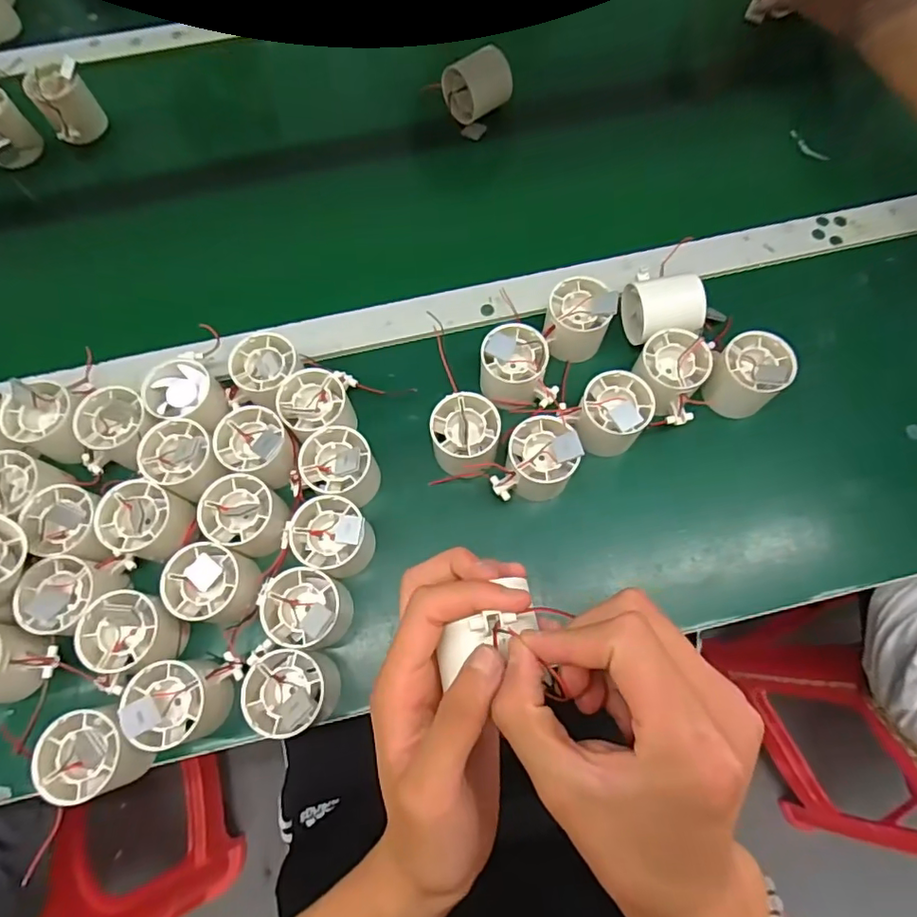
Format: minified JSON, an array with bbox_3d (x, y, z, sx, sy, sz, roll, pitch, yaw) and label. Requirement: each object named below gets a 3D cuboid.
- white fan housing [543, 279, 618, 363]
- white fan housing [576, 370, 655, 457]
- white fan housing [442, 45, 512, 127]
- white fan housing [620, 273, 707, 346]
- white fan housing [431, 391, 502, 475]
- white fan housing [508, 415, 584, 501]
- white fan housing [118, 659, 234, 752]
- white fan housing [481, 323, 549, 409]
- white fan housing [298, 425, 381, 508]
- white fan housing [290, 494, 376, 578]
[{"bbox_3d":[0.102,-0.119,0.476,0.053,0.049,0.055,0,70,1],"label":"white fan housing"},{"bbox_3d":[0.125,-0.037,0.451,0.053,0.051,0.053,0,70,1],"label":"white fan housing"},{"bbox_3d":[0.021,-0.395,0.577,0.058,0.052,0.047,-34,73,-11],"label":"white fan housing"},{"bbox_3d":[0.178,-0.128,0.477,0.058,0.049,0.058,-6,70,-2],"label":"white fan housing"},{"bbox_3d":[0.006,-0.017,0.446,0.053,0.051,0.053,9,70,4],"label":"white fan housing"},{"bbox_3d":[0.064,0.000,0.430,0.052,0.041,0.054,0,70,1],"label":"white fan housing"},{"bbox_3d":[-0.190,0.168,0.383,0.057,0.063,0.054,0,70,1],"label":"white fan housing"},{"bbox_3d":[0.046,-0.076,0.462,0.052,0.045,0.055,0,70,1],"label":"white fan housing"},{"bbox_3d":[-0.093,0.009,0.439,0.054,0.054,0.051,0,70,1],"label":"white fan housing"},{"bbox_3d":[-0.095,0.061,0.421,0.052,0.059,0.051,0,70,1],"label":"white fan housing"}]

